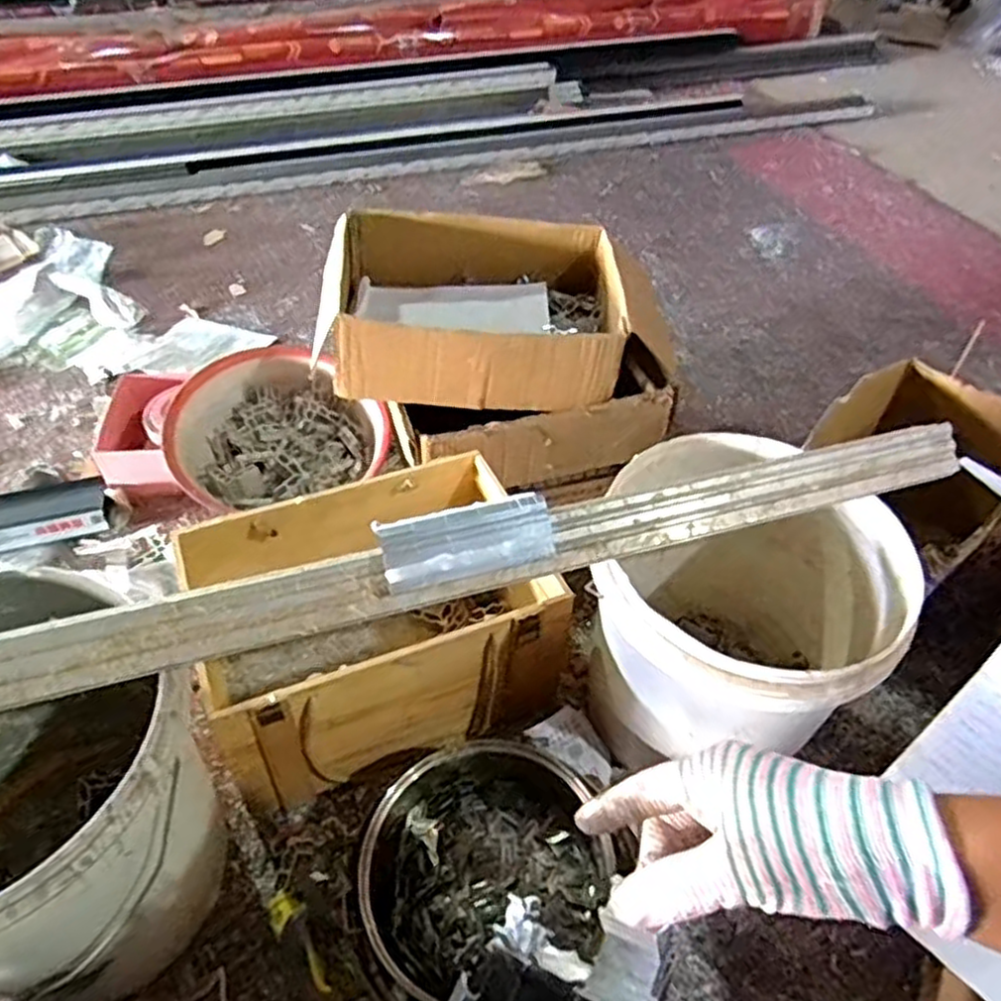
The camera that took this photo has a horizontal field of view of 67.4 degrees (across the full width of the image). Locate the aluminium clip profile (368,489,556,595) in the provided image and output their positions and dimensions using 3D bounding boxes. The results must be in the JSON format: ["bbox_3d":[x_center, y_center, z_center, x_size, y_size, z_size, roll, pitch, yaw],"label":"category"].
[{"bbox_3d":[-0.029,0.028,0.622,0.157,0.036,0.057,-13,47,-13],"label":"aluminium clip profile"}]

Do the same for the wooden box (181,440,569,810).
[{"bbox_3d":[-0.132,0.136,0.875,0.394,0.210,0.265,-17,50,-18],"label":"wooden box"}]

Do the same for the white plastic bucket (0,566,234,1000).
[{"bbox_3d":[-0.400,0.276,0.659,0.287,0.314,0.274,1,45,-1],"label":"white plastic bucket"}]

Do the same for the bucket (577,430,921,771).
[{"bbox_3d":[0.242,0.136,0.808,0.277,0.287,0.297,1,45,-1],"label":"bucket"}]

